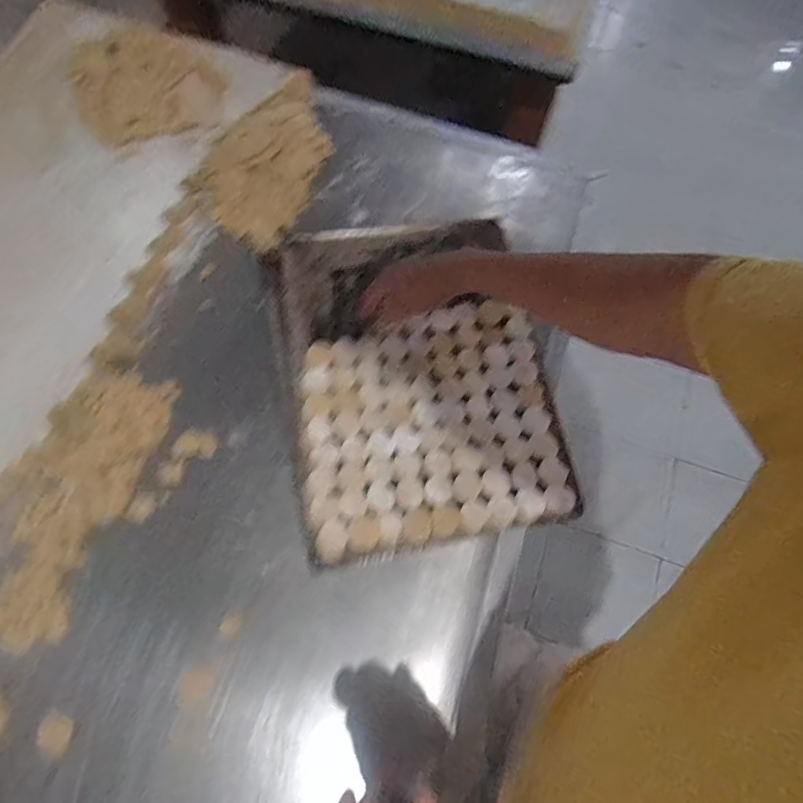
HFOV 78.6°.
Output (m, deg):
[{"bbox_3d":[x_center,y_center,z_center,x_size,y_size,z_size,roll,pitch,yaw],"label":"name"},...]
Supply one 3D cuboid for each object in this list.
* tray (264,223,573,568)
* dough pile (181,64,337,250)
[{"bbox_3d":[0.006,-0.055,0.632,0.326,0.032,0.455,-11,67,0],"label":"tray"},{"bbox_3d":[-0.194,-0.401,0.767,0.160,0.071,0.330,22,69,9],"label":"dough pile"}]

